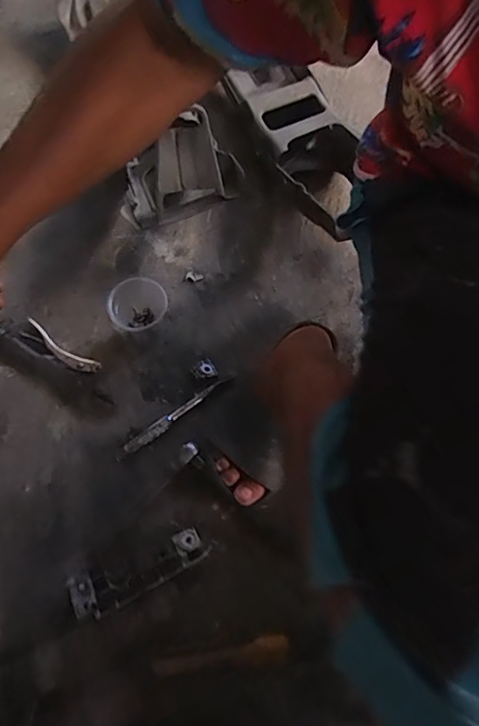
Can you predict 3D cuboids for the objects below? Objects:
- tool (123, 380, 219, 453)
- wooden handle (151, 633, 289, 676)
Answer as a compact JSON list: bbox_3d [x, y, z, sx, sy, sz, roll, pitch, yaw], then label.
[{"bbox_3d":[-0.091,0.072,0.683,0.155,0.010,0.017,-38,71,-12],"label":"tool"},{"bbox_3d":[-0.022,0.341,0.585,0.157,0.008,0.028,-8,68,-1],"label":"wooden handle"}]

